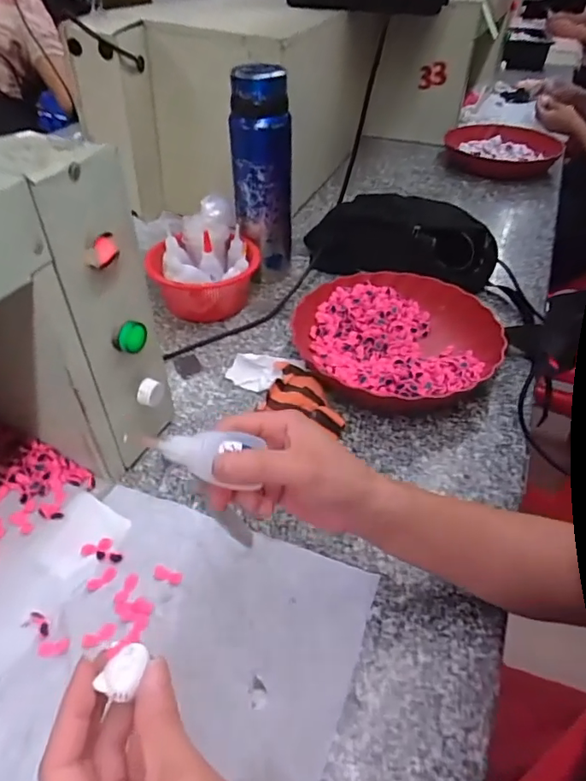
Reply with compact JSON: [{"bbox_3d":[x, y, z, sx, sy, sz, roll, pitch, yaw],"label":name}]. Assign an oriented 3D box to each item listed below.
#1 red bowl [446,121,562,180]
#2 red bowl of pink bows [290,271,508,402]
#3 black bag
[{"bbox_3d":[0.452,-0.516,1.135,0.239,0.058,0.239,13,45,15],"label":"red bowl"},{"bbox_3d":[0.128,-0.067,0.640,0.215,0.048,0.229,0,42,0],"label":"red bowl of pink bows"},{"bbox_3d":[0.157,-0.216,0.771,0.270,0.100,0.102,10,43,10],"label":"black bag"}]

